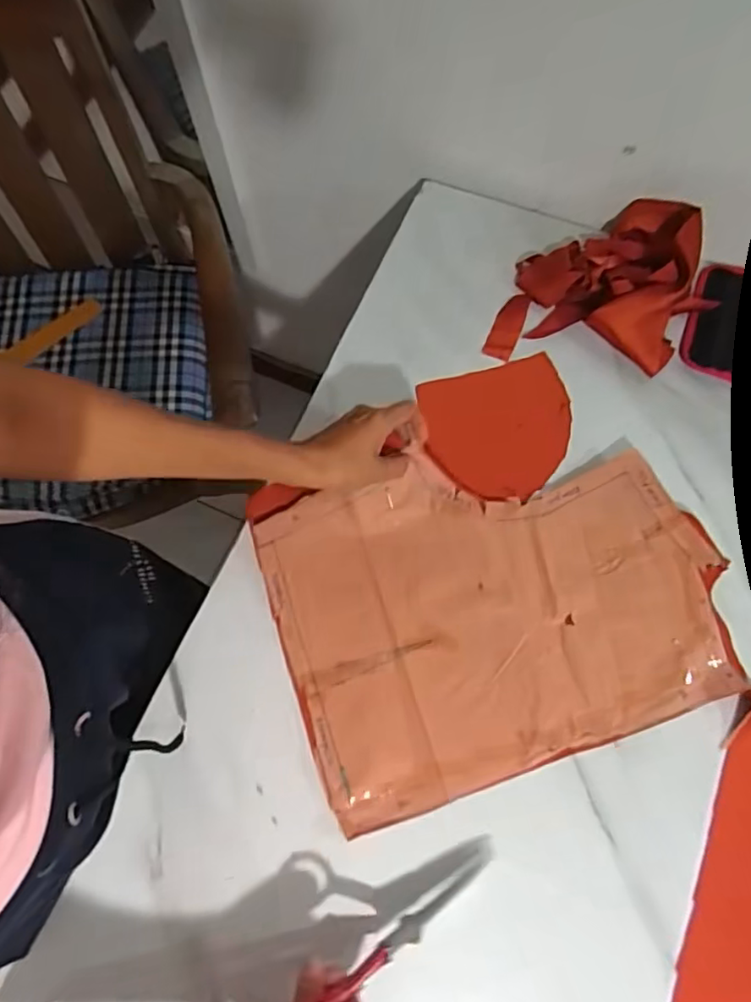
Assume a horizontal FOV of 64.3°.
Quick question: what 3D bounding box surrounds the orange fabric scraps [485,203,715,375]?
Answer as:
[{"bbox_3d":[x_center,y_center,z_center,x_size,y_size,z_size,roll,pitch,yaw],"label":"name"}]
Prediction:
[{"bbox_3d":[0.245,-0.235,0.632,0.195,0.078,0.190,17,71,7],"label":"orange fabric scraps"}]

